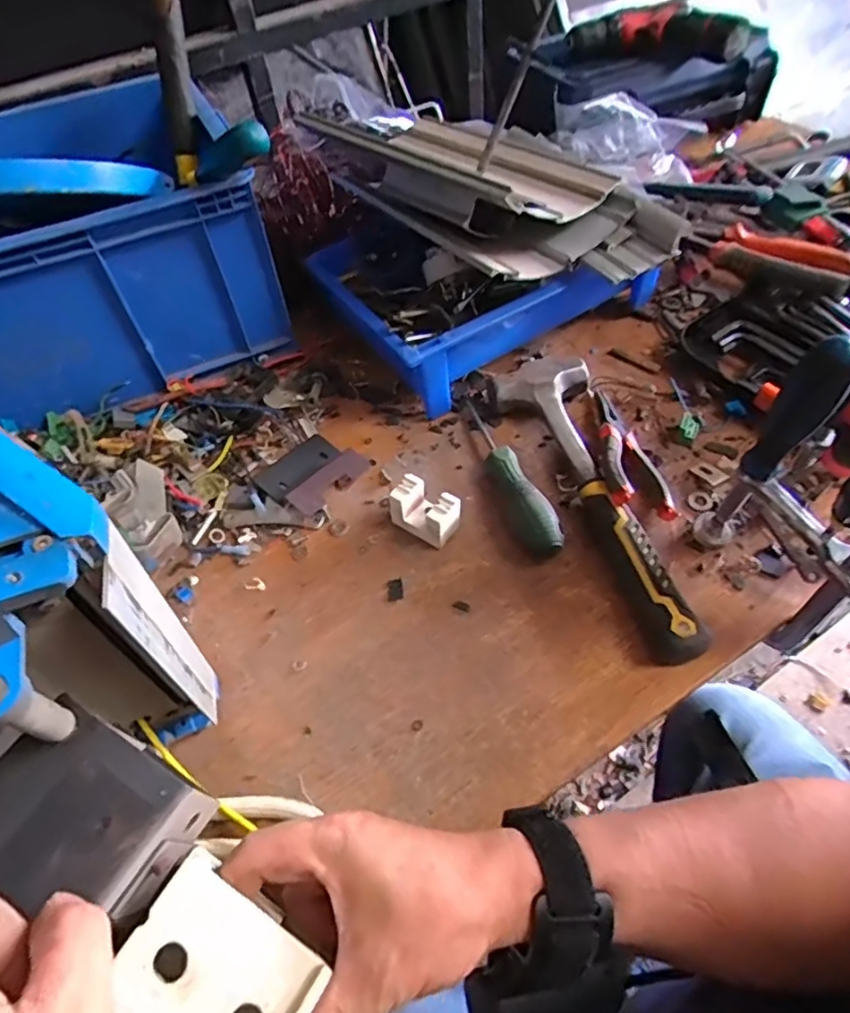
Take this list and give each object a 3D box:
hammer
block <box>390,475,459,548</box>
[{"bbox_3d":[0.151,-0.017,0.503,0.090,0.046,0.292,-18,51,-9],"label":"hammer"},{"bbox_3d":[0.002,0.004,0.504,0.058,0.037,0.032,30,60,27],"label":"block"}]

